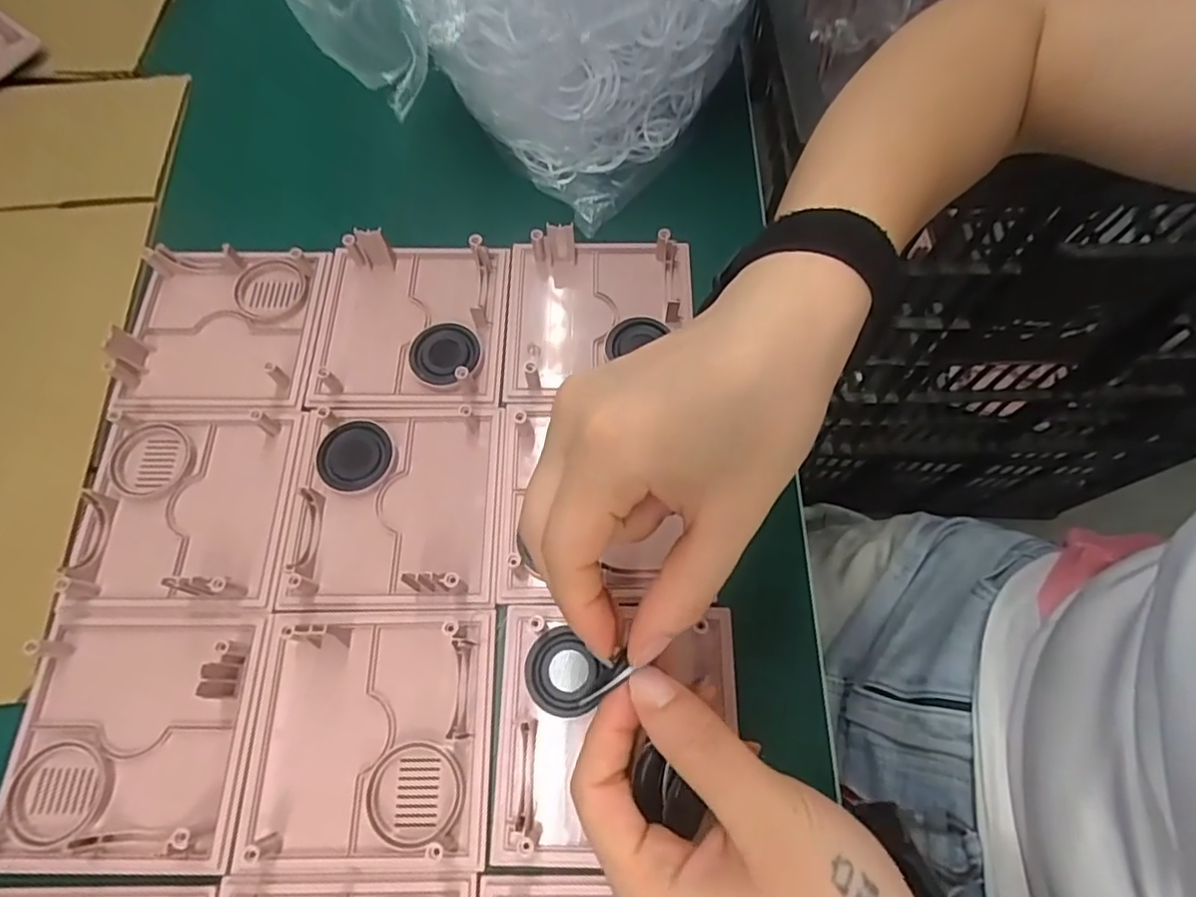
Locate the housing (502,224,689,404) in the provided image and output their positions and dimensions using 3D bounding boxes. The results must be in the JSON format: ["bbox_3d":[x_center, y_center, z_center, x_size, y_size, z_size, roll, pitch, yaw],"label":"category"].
[{"bbox_3d":[0.001,-0.081,0.363,0.106,0.029,0.112,0,69,2],"label":"housing"}]

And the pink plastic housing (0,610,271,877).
[{"bbox_3d":[-0.212,0.127,0.278,0.104,0.020,0.107,0,69,1],"label":"pink plastic housing"}]

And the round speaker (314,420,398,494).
[{"bbox_3d":[-0.128,0.005,0.333,0.041,0.006,0.039,-1,69,1],"label":"round speaker"}]

